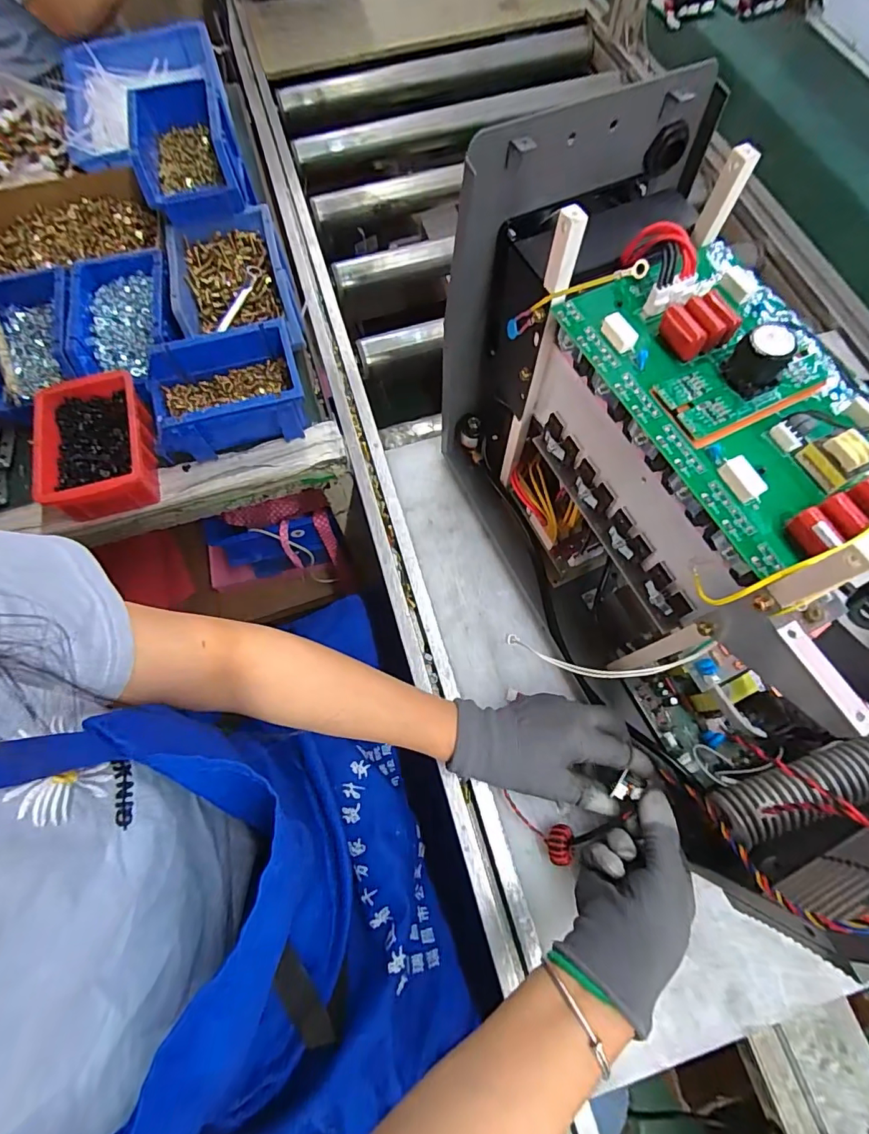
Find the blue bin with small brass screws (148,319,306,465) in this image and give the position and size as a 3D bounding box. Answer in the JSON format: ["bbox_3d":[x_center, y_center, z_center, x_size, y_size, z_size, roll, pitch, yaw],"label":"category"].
[{"bbox_3d":[-0.218,-0.179,0.508,0.153,0.071,0.101,-17,70,-4],"label":"blue bin with small brass screws"}]

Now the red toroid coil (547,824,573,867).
[{"bbox_3d":[0.104,0.233,0.404,0.019,0.026,0.029,3,70,3],"label":"red toroid coil"}]

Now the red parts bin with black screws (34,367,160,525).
[{"bbox_3d":[-0.351,-0.124,0.496,0.106,0.049,0.146,-23,70,-6],"label":"red parts bin with black screws"}]

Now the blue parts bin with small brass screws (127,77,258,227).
[{"bbox_3d":[-0.290,-0.488,0.557,0.111,0.054,0.179,-18,70,-5],"label":"blue parts bin with small brass screws"}]

